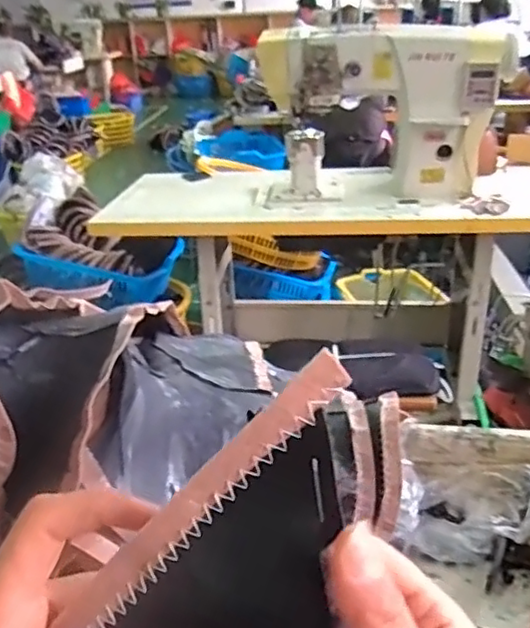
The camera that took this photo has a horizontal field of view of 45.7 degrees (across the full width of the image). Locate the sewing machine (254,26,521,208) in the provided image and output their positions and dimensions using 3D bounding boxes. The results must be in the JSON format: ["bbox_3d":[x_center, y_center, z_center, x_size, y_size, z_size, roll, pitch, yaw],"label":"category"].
[{"bbox_3d":[0.271,-0.476,1.538,0.573,0.395,0.150,7,28,19],"label":"sewing machine"}]

